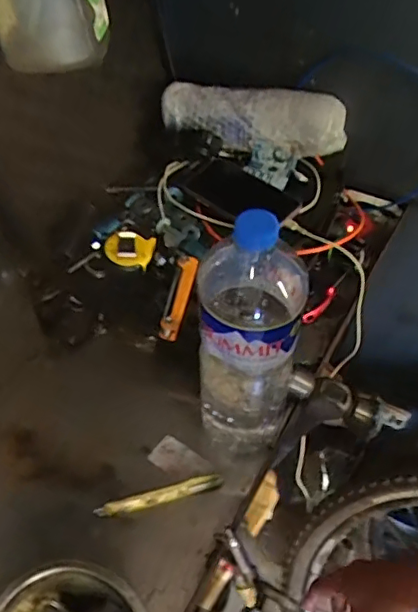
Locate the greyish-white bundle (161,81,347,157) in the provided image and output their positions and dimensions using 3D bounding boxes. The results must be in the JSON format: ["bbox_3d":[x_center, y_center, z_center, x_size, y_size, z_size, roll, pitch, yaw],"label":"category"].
[{"bbox_3d":[0.061,-0.258,0.780,0.252,0.070,0.062,14,54,10],"label":"greyish-white bundle"}]

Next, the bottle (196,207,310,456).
[{"bbox_3d":[0.036,0.041,0.513,0.092,0.304,0.088,4,53,3],"label":"bottle"}]

